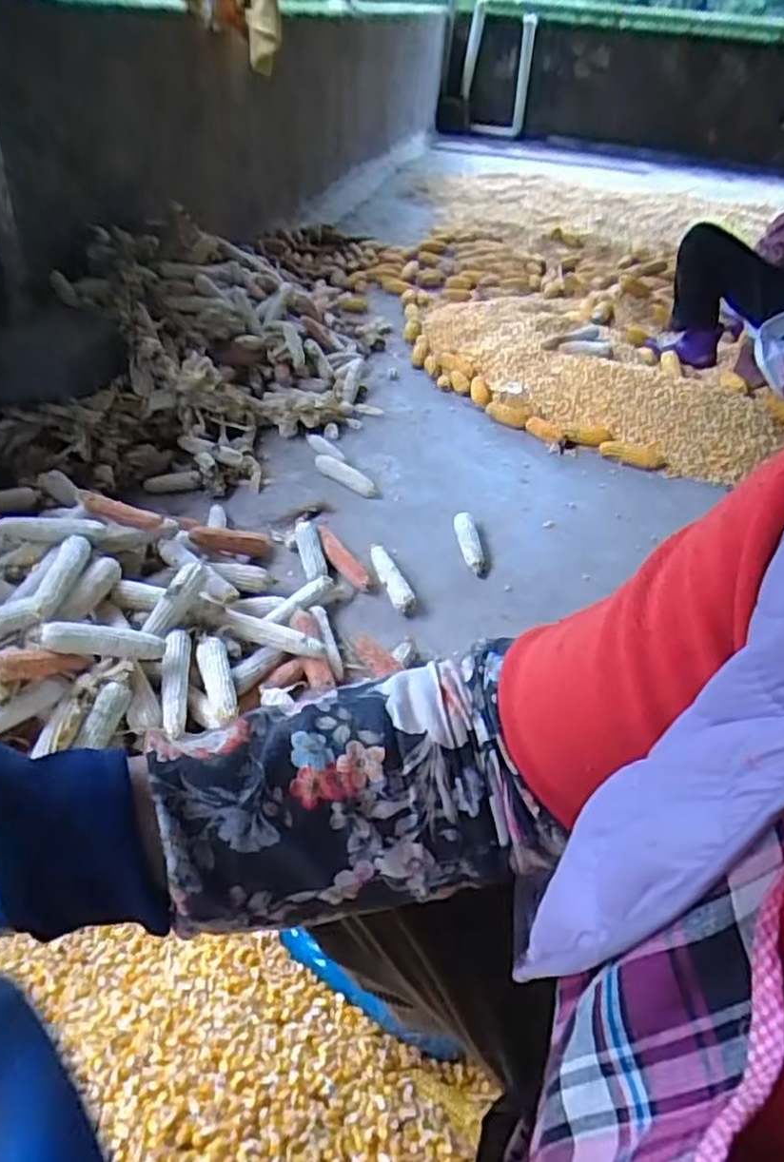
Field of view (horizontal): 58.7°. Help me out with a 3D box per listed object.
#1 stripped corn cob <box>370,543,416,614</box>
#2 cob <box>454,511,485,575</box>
[{"bbox_3d":[-0.003,-0.009,1.314,0.044,0.039,0.200,-6,42,-18],"label":"stripped corn cob"},{"bbox_3d":[0.159,-0.082,1.432,0.043,0.032,0.173,1,40,-10],"label":"cob"}]

